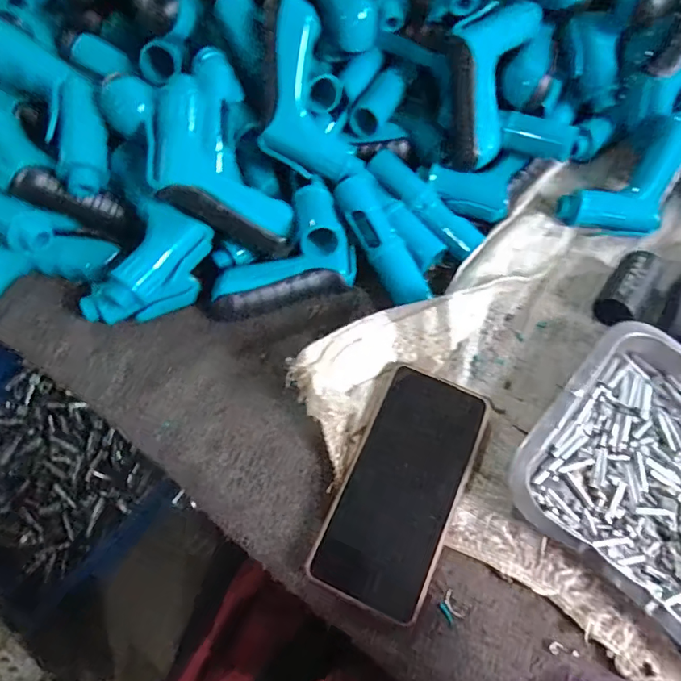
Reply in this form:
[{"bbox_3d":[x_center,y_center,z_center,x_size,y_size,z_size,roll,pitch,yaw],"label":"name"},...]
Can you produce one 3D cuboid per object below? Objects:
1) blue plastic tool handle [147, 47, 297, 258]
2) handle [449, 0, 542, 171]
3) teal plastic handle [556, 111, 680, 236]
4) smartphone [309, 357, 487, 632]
[{"bbox_3d":[-0.099,-0.142,0.381,0.095,0.052,0.166,-9,84,-30],"label":"blue plastic tool handle"},{"bbox_3d":[0.121,-0.220,0.425,0.068,0.042,0.139,13,100,6],"label":"handle"},{"bbox_3d":[0.266,-0.139,0.445,0.136,0.037,0.069,-45,73,2],"label":"teal plastic handle"},{"bbox_3d":[0.043,0.099,0.342,0.075,0.013,0.156,23,70,10],"label":"smartphone"}]

